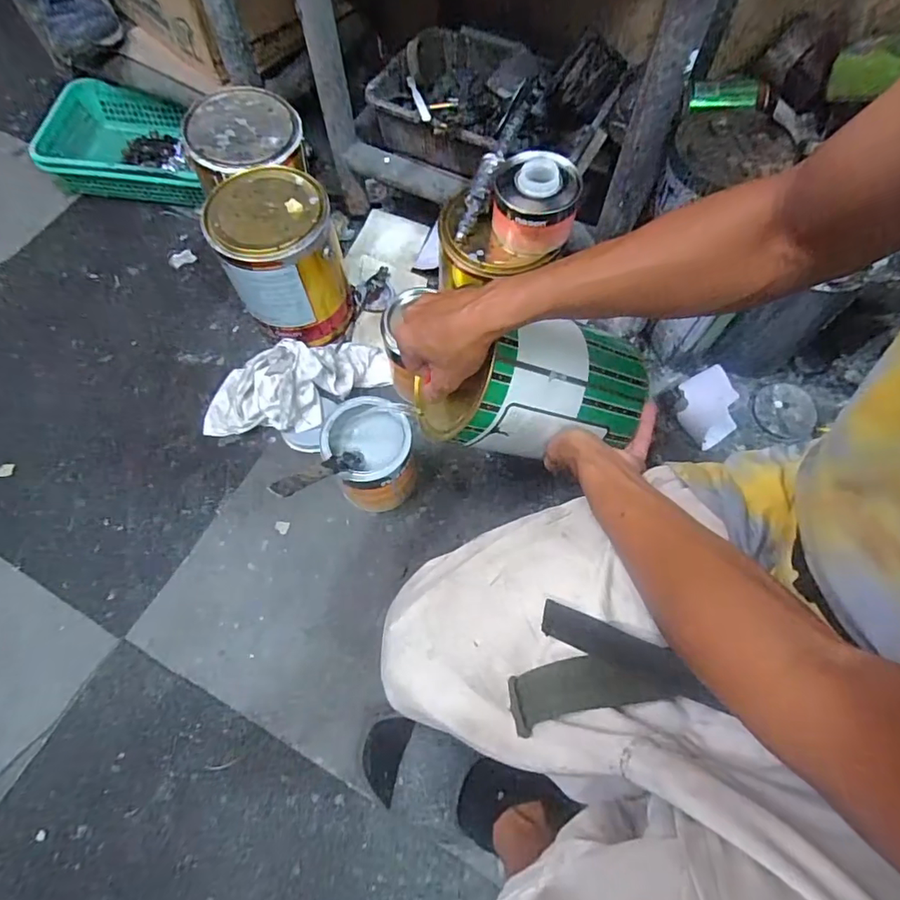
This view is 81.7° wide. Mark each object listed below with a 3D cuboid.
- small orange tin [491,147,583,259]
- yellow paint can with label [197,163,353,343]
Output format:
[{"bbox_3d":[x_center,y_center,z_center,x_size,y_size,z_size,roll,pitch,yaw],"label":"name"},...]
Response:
[{"bbox_3d":[0.101,-0.294,0.627,0.096,0.072,0.095,0,67,-1],"label":"small orange tin"},{"bbox_3d":[-0.239,-0.271,0.761,0.157,0.196,0.159,-11,67,-5],"label":"yellow paint can with label"}]

